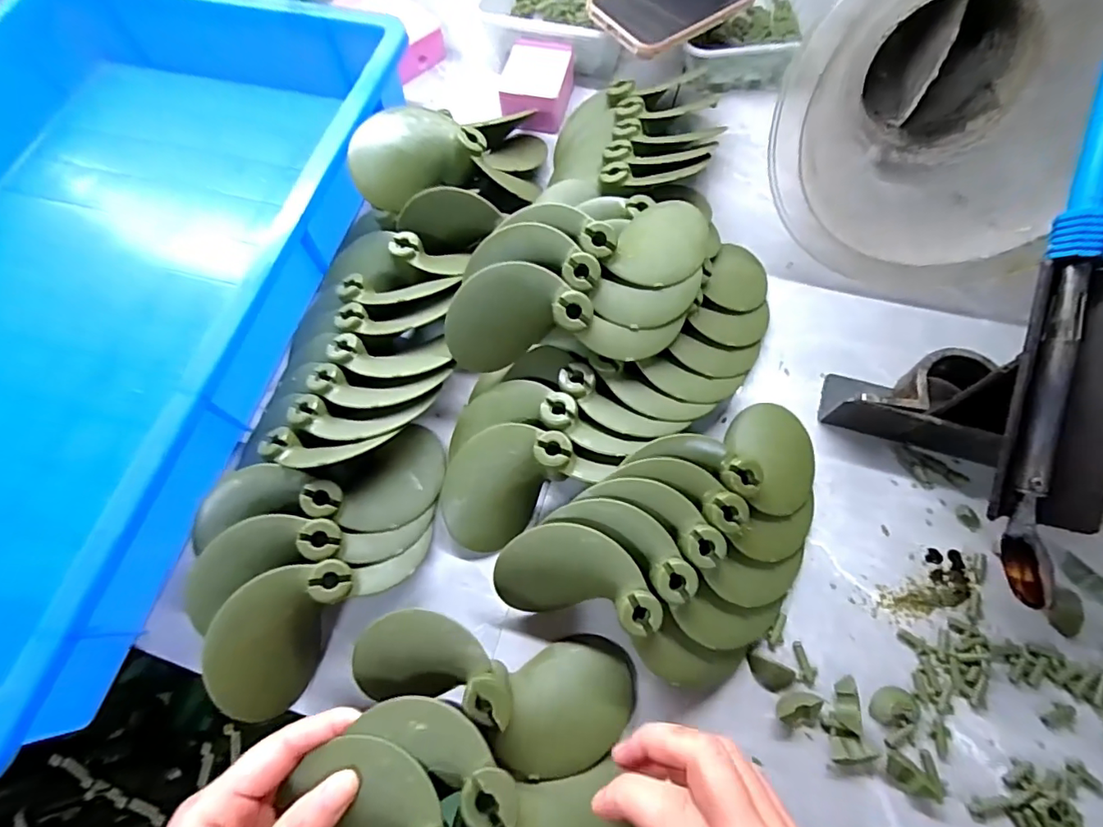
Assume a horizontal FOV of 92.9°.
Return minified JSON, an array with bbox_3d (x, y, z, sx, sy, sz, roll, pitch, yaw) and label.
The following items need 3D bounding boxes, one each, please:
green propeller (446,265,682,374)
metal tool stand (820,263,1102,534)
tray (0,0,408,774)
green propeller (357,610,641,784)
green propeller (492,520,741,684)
[{"bbox_3d":[0.008,-0.058,0.327,0.148,0.061,0.042,4,68,4],"label":"green propeller"},{"bbox_3d":[0.239,0.000,0.300,0.111,0.114,0.123,7,69,5],"label":"metal tool stand"},{"bbox_3d":[-0.360,-0.095,0.387,0.360,0.087,0.539,13,69,8],"label":"tray"},{"bbox_3d":[-0.034,0.150,0.283,0.153,0.058,0.062,10,69,7],"label":"green propeller"},{"bbox_3d":[0.041,0.109,0.299,0.144,0.052,0.051,22,71,11],"label":"green propeller"}]

